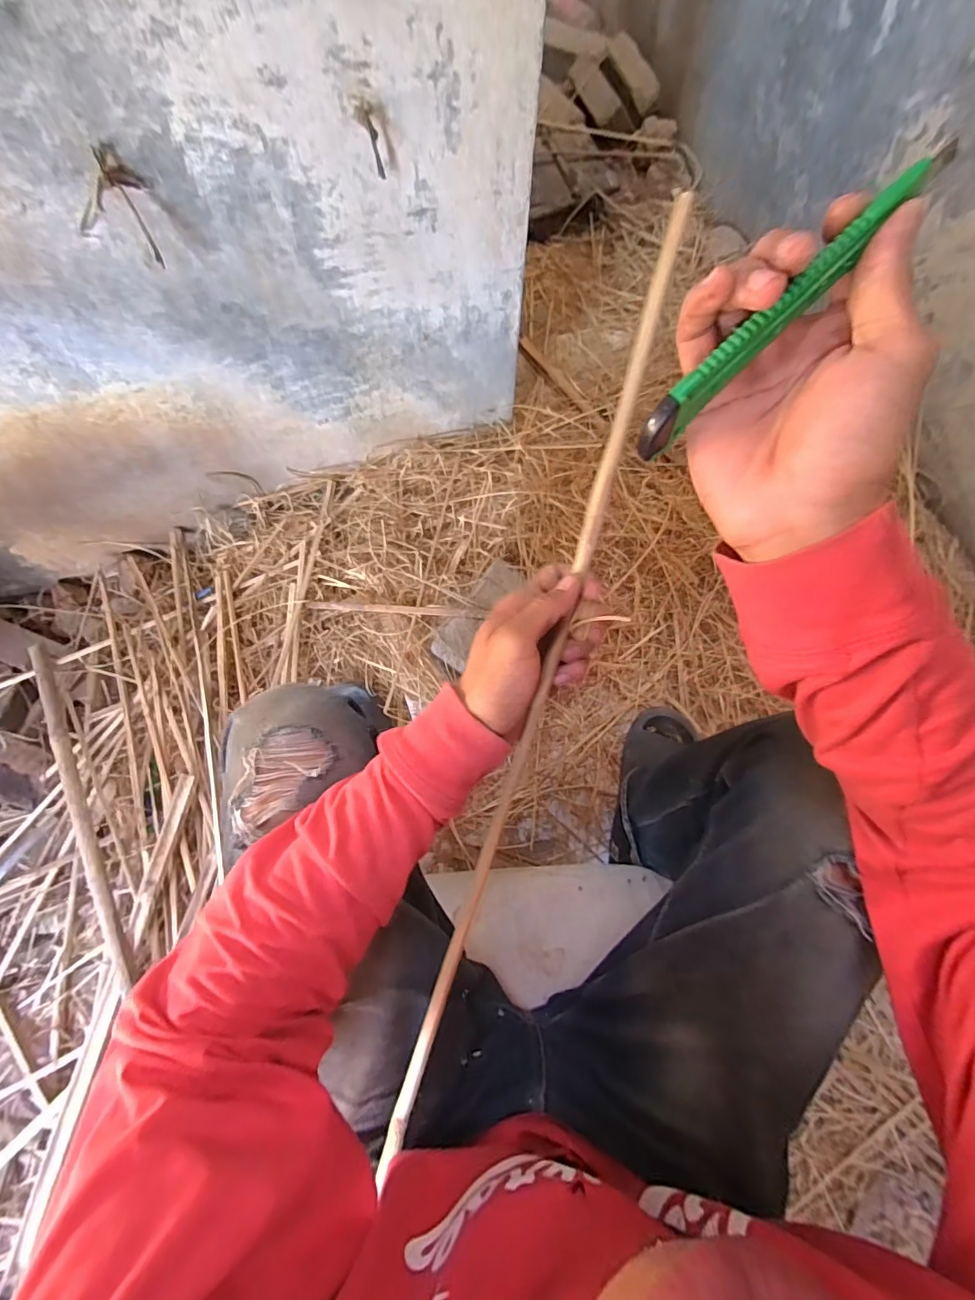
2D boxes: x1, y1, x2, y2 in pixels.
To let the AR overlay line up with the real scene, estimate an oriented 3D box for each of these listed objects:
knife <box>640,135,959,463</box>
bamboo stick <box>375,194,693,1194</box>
[{"bbox_3d":[0.124,-0.142,0.212,0.150,0.023,0.011,-43,79,14],"label":"knife"},{"bbox_3d":[0.027,0.050,0.338,0.018,0.011,0.668,17,95,3],"label":"bamboo stick"}]

